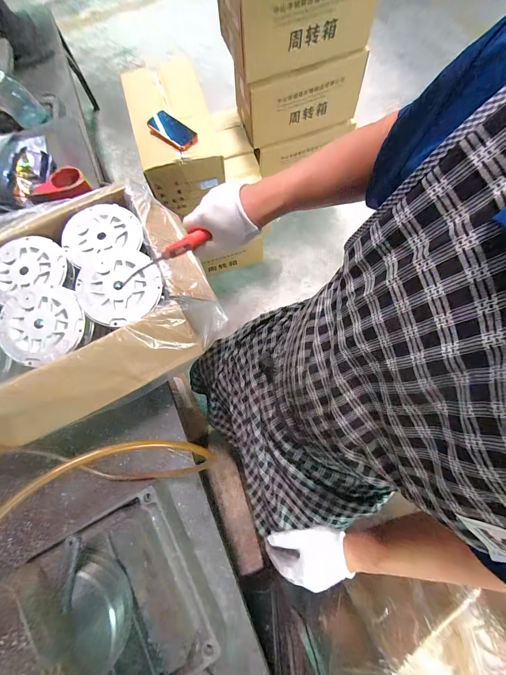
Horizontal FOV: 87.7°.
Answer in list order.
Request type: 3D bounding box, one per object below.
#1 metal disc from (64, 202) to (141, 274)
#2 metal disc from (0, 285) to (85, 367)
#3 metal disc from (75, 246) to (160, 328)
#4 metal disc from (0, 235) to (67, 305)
[{"bbox_3d":[-0.272,-0.183,0.475,0.132,0.010,0.135,0,75,2],"label":"metal disc"},{"bbox_3d":[-0.348,-0.024,0.439,0.133,0.018,0.128,0,75,2],"label":"metal disc"},{"bbox_3d":[-0.227,-0.091,0.451,0.131,0.019,0.138,0,75,2],"label":"metal disc"},{"bbox_3d":[-0.406,-0.128,0.470,0.133,0.012,0.133,0,75,2],"label":"metal disc"}]

